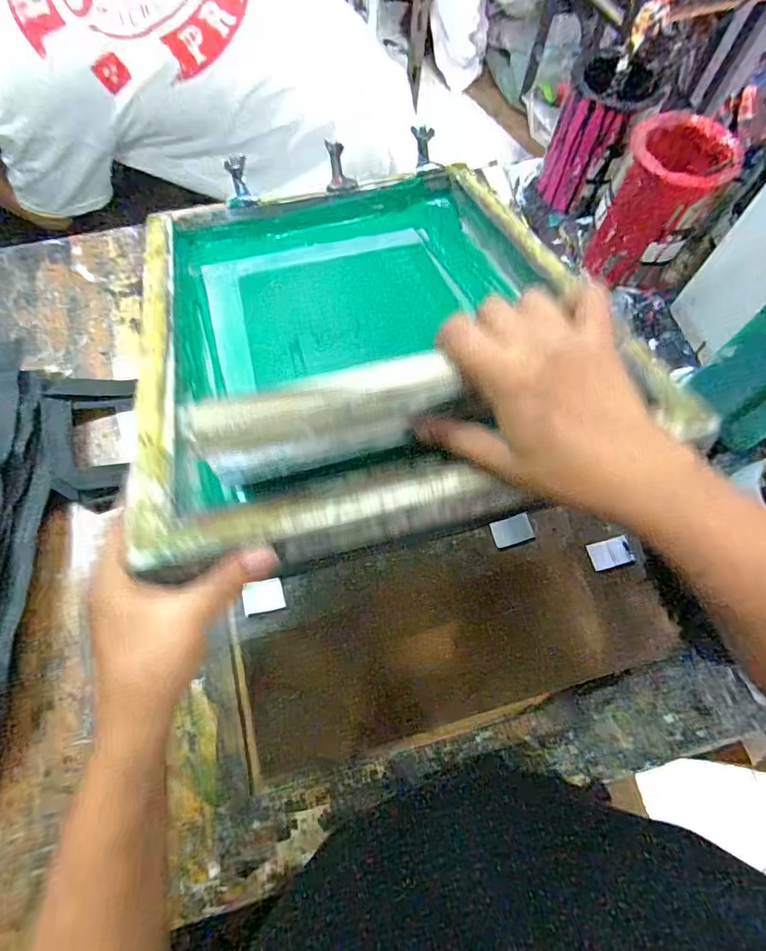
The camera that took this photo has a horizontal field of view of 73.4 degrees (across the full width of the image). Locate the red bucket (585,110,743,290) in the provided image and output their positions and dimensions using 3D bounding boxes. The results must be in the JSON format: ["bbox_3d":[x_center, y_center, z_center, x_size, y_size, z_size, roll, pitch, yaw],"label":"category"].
[{"bbox_3d":[0.318,-0.298,0.596,0.120,0.161,0.120,0,67,-1],"label":"red bucket"}]

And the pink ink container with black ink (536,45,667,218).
[{"bbox_3d":[0.265,-0.421,0.648,0.098,0.146,0.089,28,69,9],"label":"pink ink container with black ink"}]

